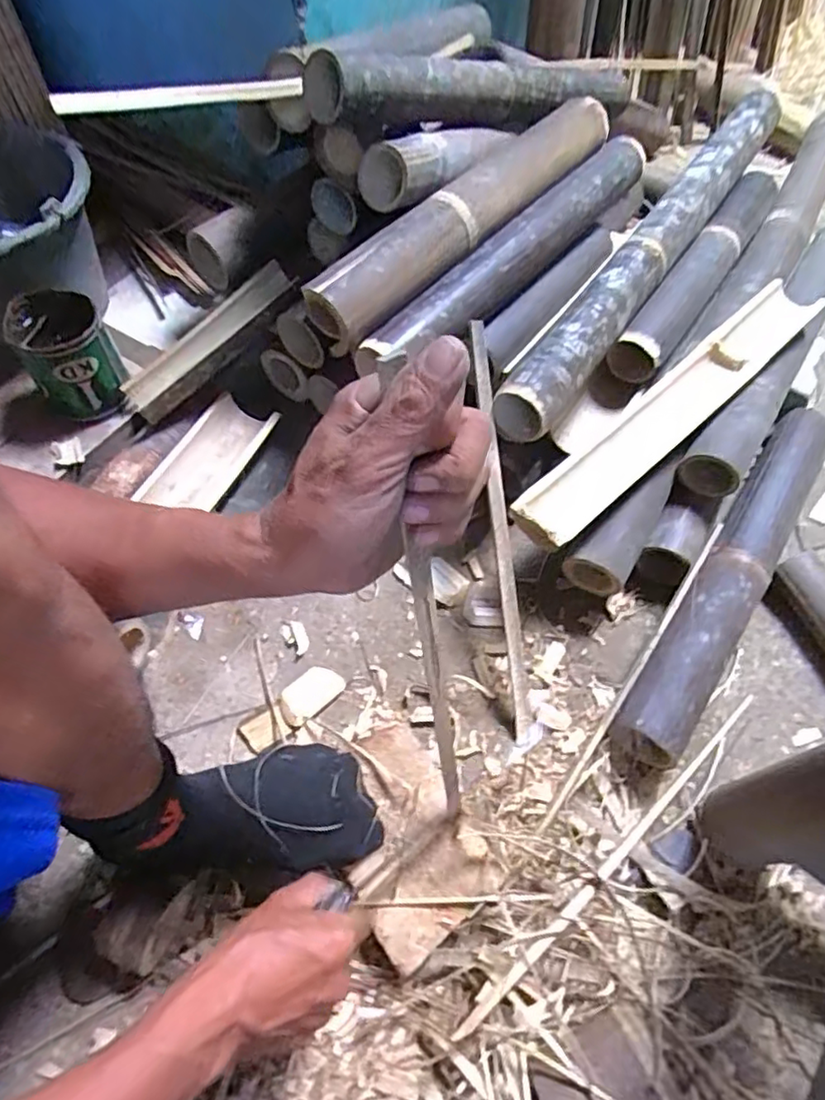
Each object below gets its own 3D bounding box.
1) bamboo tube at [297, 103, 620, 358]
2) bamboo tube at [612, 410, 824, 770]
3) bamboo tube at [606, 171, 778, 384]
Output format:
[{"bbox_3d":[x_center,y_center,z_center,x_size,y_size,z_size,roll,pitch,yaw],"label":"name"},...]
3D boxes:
[{"bbox_3d":[0.072,-0.362,0.661,0.062,0.058,0.485,37,66,22],"label":"bamboo tube"},{"bbox_3d":[0.354,0.016,0.676,0.070,0.064,0.483,31,64,19],"label":"bamboo tube"},{"bbox_3d":[0.372,-0.360,0.787,0.059,0.053,0.439,32,65,19],"label":"bamboo tube"}]

